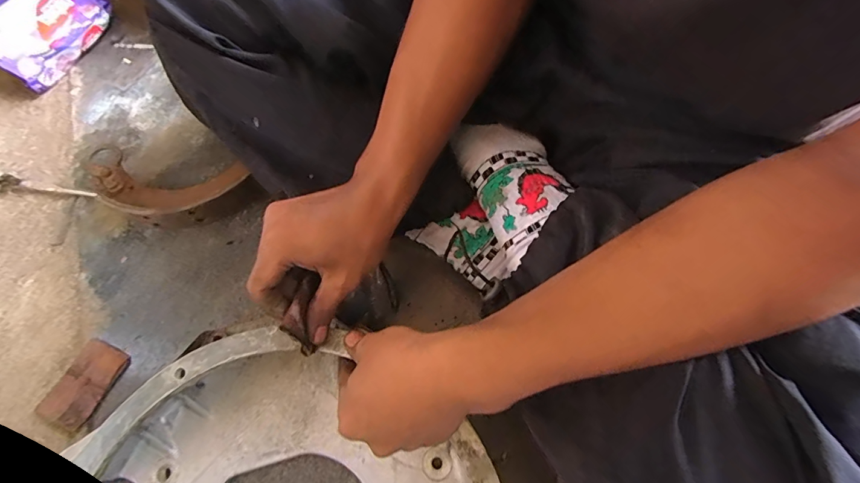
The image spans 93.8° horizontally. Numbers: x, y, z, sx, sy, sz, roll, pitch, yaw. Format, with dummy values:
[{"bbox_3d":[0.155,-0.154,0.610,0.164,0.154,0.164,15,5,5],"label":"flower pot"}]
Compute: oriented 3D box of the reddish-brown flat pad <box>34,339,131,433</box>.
[{"bbox_3d":[-0.342,0.140,0.396,0.053,0.004,0.079,24,69,10],"label":"reddish-brown flat pad"}]

